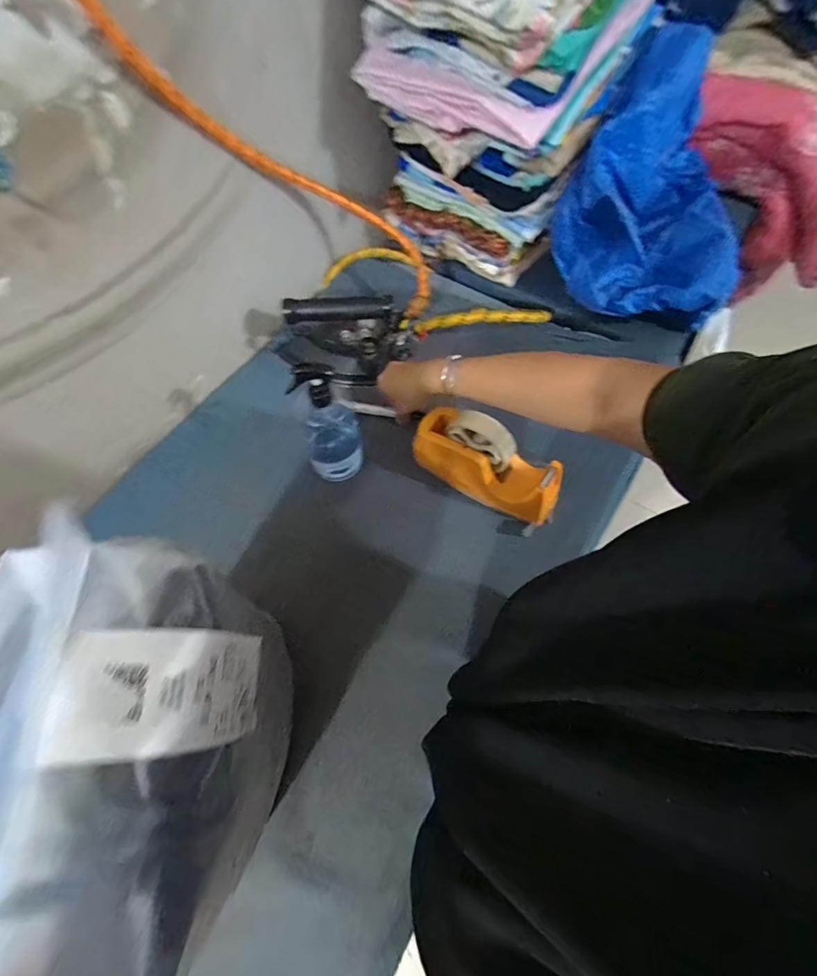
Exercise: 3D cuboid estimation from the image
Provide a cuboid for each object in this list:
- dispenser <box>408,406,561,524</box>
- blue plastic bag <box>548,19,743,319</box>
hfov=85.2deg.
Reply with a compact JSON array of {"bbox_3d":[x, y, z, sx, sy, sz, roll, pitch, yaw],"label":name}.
[{"bbox_3d":[0.102,-0.036,0.568,0.192,0.110,0.065,31,68,15],"label":"dispenser"},{"bbox_3d":[0.413,-0.493,0.692,0.274,0.250,0.388,22,66,11],"label":"blue plastic bag"}]

